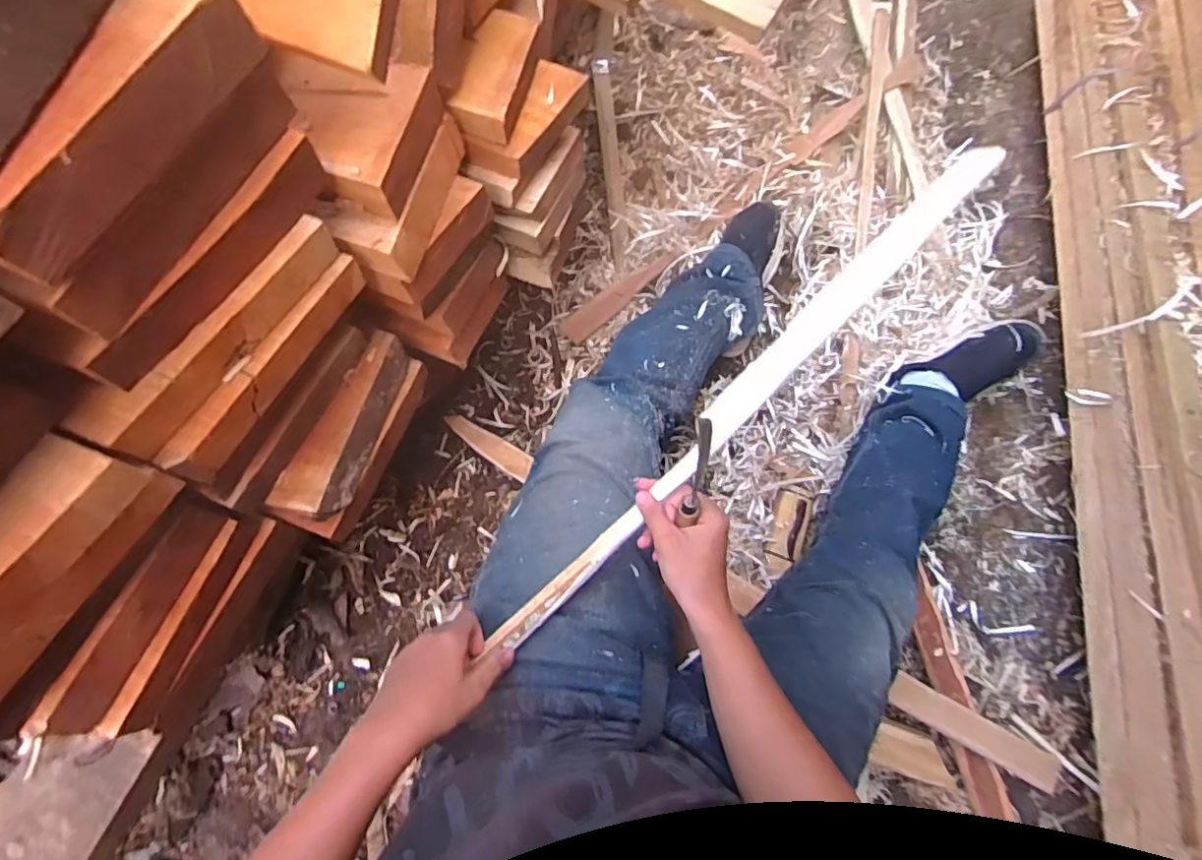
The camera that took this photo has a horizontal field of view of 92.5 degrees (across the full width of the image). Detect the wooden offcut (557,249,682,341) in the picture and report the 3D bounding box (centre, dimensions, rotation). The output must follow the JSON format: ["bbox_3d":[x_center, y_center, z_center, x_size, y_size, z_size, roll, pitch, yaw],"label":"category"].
[{"bbox_3d":[0.036,-0.223,0.947,0.235,0.006,0.041,-38,100,-12],"label":"wooden offcut"}]

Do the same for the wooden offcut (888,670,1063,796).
[{"bbox_3d":[0.502,0.406,0.778,0.220,0.027,0.046,29,77,7],"label":"wooden offcut"}]

